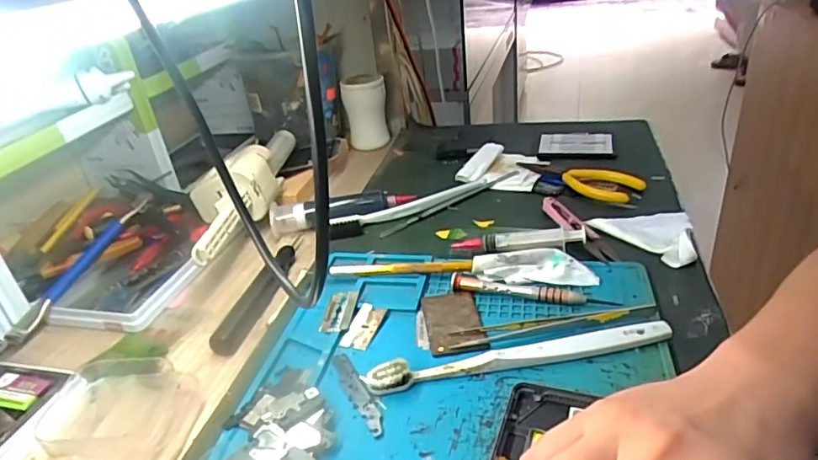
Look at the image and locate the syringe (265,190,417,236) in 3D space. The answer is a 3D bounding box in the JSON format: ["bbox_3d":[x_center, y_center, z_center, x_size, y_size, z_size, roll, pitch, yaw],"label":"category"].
[{"bbox_3d":[-0.063,-0.020,0.510,0.132,0.028,0.023,-12,30,-10],"label":"syringe"}]

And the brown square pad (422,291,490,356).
[{"bbox_3d":[0.030,0.061,0.368,0.035,0.004,0.063,-7,30,-2],"label":"brown square pad"}]

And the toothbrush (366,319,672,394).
[{"bbox_3d":[0.066,0.075,0.327,0.181,0.012,0.021,-9,30,-6],"label":"toothbrush"}]

